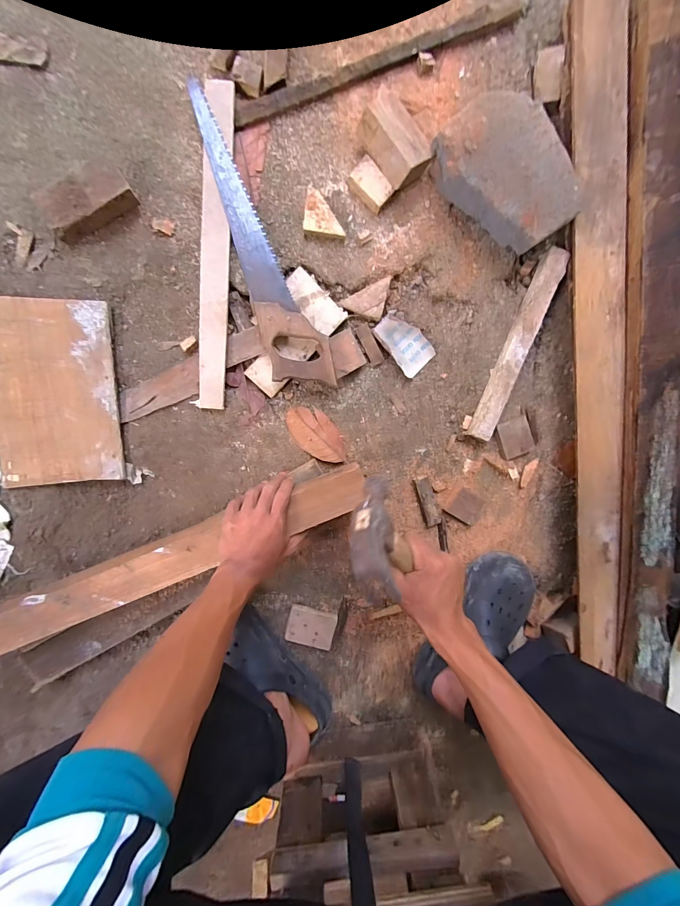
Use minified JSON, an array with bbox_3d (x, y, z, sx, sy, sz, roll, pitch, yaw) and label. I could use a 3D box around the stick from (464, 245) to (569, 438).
[{"bbox_3d":[0.275,-0.165,0.555,0.033,0.034,0.299,21,96,-7],"label":"stick"}]

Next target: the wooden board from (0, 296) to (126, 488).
[{"bbox_3d":[-0.418,-0.086,0.515,0.169,0.017,0.263,-1,98,-4],"label":"wooden board"}]

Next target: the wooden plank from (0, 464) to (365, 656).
[{"bbox_3d":[-0.227,0.146,0.496,0.555,0.033,0.072,-22,99,0],"label":"wooden plank"}]

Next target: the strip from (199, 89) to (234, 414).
[{"bbox_3d":[-0.181,-0.282,0.506,0.042,0.011,0.428,5,99,2],"label":"strip"}]

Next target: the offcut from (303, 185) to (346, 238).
[{"bbox_3d":[-0.034,-0.341,0.511,0.044,0.021,0.083,-34,99,1],"label":"offcut"}]

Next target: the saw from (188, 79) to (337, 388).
[{"bbox_3d":[-0.116,-0.288,0.509,0.087,0.028,0.410,-22,99,-1],"label":"saw"}]

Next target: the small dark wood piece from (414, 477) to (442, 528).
[{"bbox_3d":[0.145,0.078,0.580,0.028,0.022,0.083,-18,99,-2],"label":"small dark wood piece"}]

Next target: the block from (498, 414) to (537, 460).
[{"bbox_3d":[0.288,-0.027,0.579,0.053,0.020,0.060,-21,99,-1],"label":"block"}]

